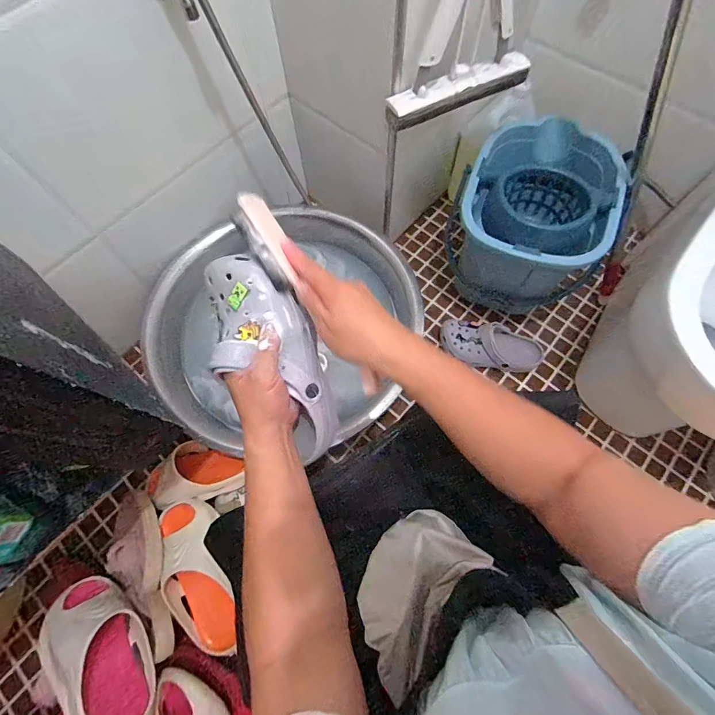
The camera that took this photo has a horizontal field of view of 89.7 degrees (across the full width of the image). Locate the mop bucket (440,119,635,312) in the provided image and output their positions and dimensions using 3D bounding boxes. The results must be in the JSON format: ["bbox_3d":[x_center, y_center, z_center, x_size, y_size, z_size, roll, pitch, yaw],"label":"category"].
[{"bbox_3d":[0.419,-0.317,0.859,0.315,0.312,0.332,-36,72,-12],"label":"mop bucket"}]

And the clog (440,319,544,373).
[{"bbox_3d":[0.328,-0.028,0.874,0.250,0.082,0.111,13,70,6],"label":"clog"}]

